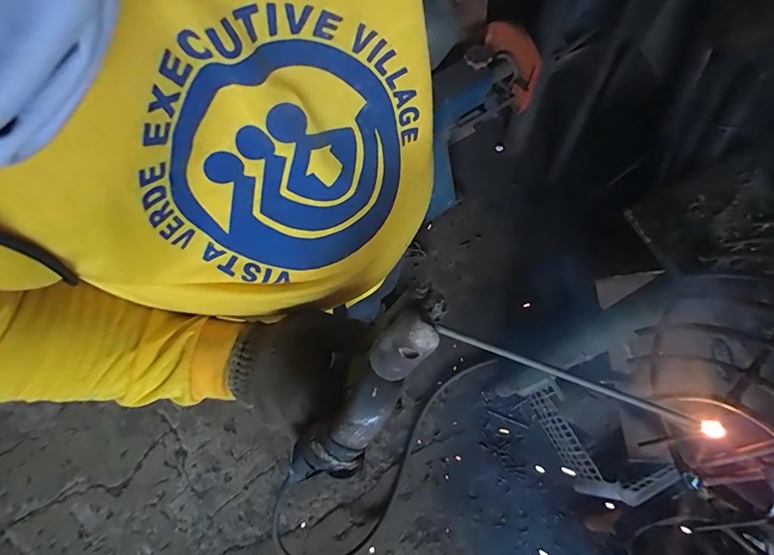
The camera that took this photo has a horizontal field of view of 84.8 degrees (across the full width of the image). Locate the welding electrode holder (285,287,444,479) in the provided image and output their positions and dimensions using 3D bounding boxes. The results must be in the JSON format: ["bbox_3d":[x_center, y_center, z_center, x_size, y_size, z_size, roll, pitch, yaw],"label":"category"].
[{"bbox_3d":[-0.012,0.069,0.244,0.035,0.034,0.154,39,117,14],"label":"welding electrode holder"}]

